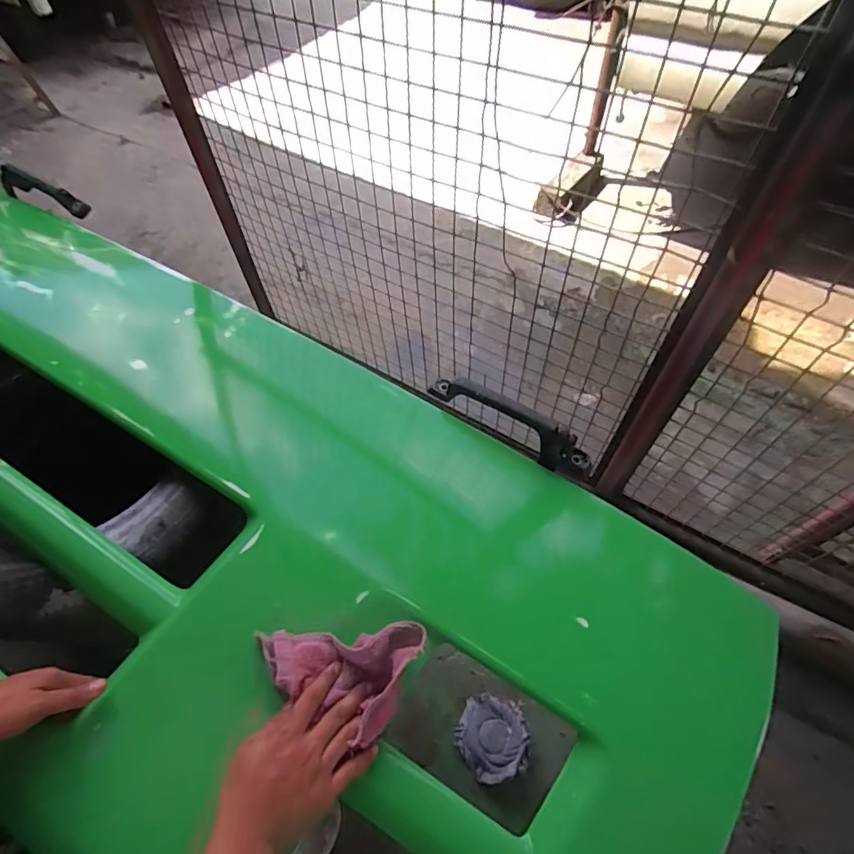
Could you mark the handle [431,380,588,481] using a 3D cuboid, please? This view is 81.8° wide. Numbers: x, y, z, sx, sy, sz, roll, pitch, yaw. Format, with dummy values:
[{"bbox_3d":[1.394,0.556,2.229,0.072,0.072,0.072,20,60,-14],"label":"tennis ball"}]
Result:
[{"bbox_3d":[0.129,-0.009,0.772,0.278,0.070,0.057,33,63,21],"label":"handle"}]

